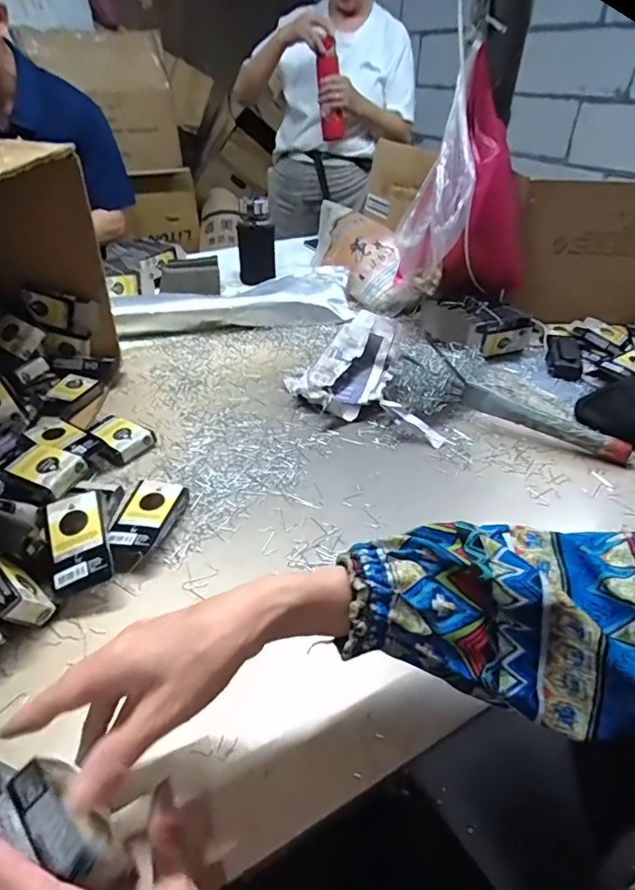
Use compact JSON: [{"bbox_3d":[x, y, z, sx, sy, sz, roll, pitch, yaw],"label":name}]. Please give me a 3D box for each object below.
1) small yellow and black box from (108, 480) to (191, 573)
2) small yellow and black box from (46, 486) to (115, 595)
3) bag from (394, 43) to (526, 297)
[{"bbox_3d":[-0.178,0.078,0.495,0.054,0.025,0.102,10,39,12],"label":"small yellow and black box"},{"bbox_3d":[-0.220,0.088,0.450,0.051,0.018,0.095,-19,59,-7],"label":"small yellow and black box"},{"bbox_3d":[0.248,-0.391,0.782,0.194,0.315,0.252,14,40,17],"label":"bag"}]

